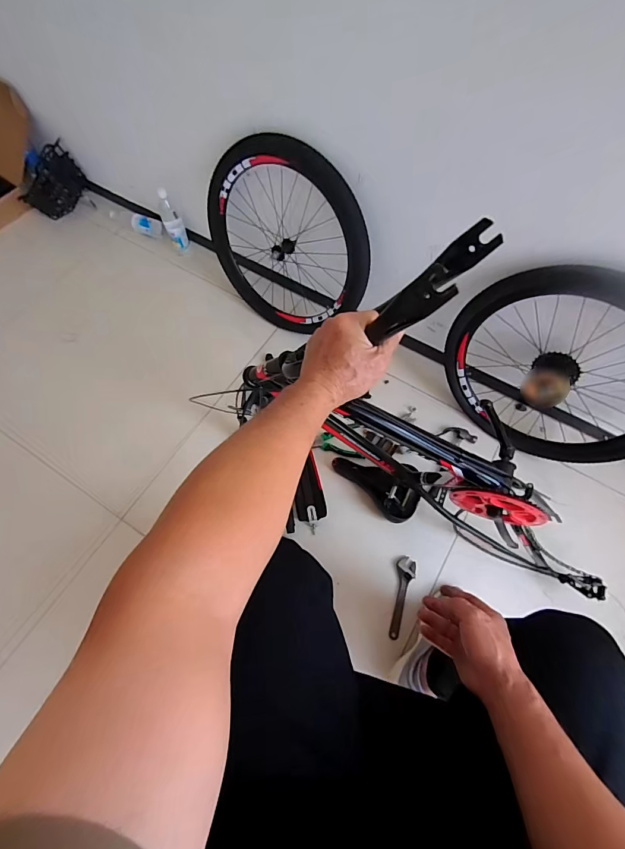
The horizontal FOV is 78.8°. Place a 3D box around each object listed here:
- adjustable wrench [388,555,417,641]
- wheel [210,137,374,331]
[{"bbox_3d":[0.231,0.438,0.968,0.048,0.023,0.195,11,67,5],"label":"adjustable wrench"},{"bbox_3d":[-0.057,-0.524,1.130,0.544,0.556,0.128,17,51,24],"label":"wheel"}]

